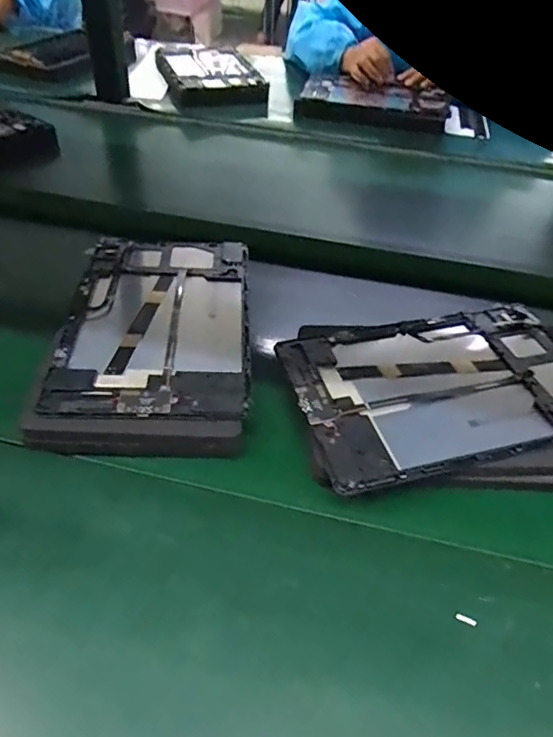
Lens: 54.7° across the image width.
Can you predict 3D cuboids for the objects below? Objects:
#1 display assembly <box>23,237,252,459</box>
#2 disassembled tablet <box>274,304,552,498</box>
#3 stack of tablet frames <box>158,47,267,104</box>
[{"bbox_3d":[-0.103,-0.032,0.463,0.156,0.026,0.269,1,44,-4],"label":"display assembly"},{"bbox_3d":[0.134,0.014,0.423,0.236,0.007,0.146,-10,46,-13],"label":"disassembled tablet"},{"bbox_3d":[-0.118,-0.510,0.935,0.161,0.042,0.256,-14,47,-18],"label":"stack of tablet frames"}]

